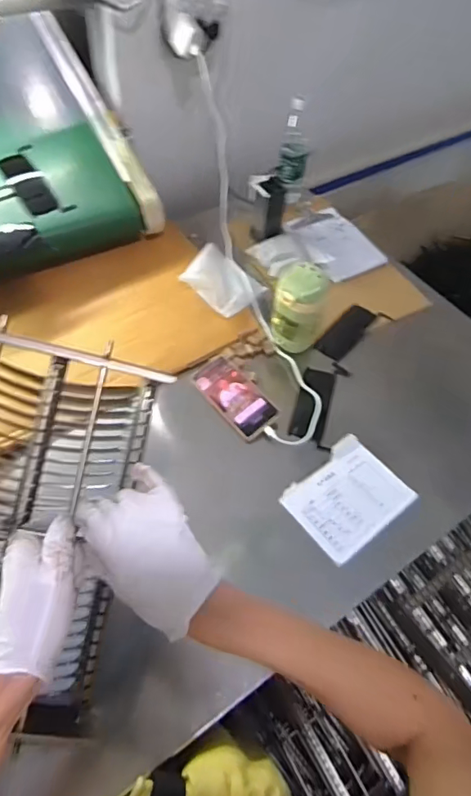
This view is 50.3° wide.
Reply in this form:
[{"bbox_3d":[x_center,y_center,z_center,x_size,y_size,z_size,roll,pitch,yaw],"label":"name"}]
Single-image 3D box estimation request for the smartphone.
[{"bbox_3d":[-0.004,-0.004,0.846,0.078,0.014,0.159,-37,62,-15],"label":"smartphone"}]

